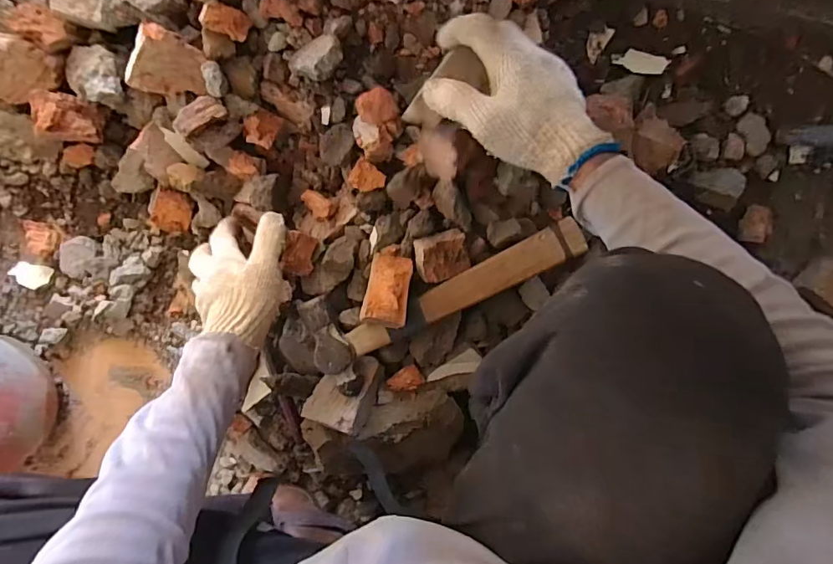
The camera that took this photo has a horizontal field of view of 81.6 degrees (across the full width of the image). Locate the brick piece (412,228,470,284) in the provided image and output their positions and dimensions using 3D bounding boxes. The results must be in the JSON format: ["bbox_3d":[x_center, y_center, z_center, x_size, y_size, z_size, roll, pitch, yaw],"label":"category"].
[{"bbox_3d":[0.027,-0.026,0.496,0.053,0.032,0.046,-13,100,2],"label":"brick piece"}]

